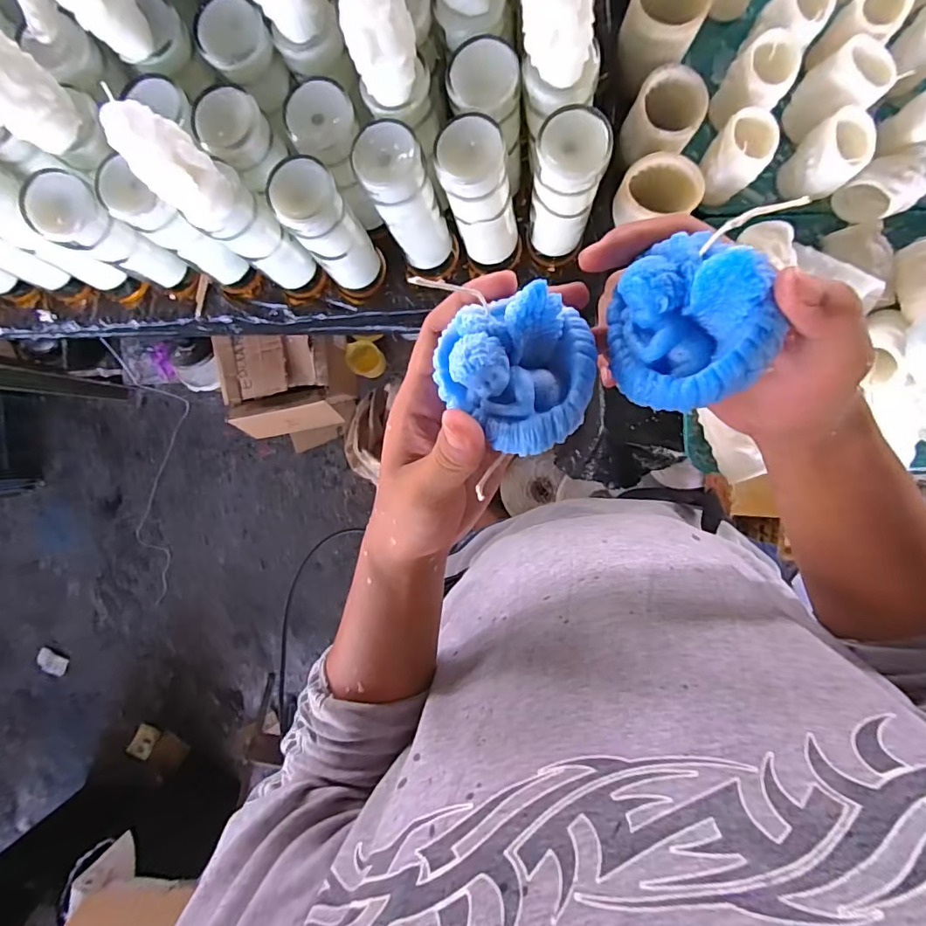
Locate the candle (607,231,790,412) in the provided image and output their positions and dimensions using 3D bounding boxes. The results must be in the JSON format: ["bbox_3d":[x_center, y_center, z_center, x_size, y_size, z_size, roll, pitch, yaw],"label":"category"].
[{"bbox_3d":[0.096,-0.057,0.212,0.064,0.043,0.063,1,127,38],"label":"candle"}]

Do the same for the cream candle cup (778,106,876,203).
[{"bbox_3d":[0.458,-0.382,0.628,0.075,0.095,0.067,45,93,1],"label":"cream candle cup"}]

